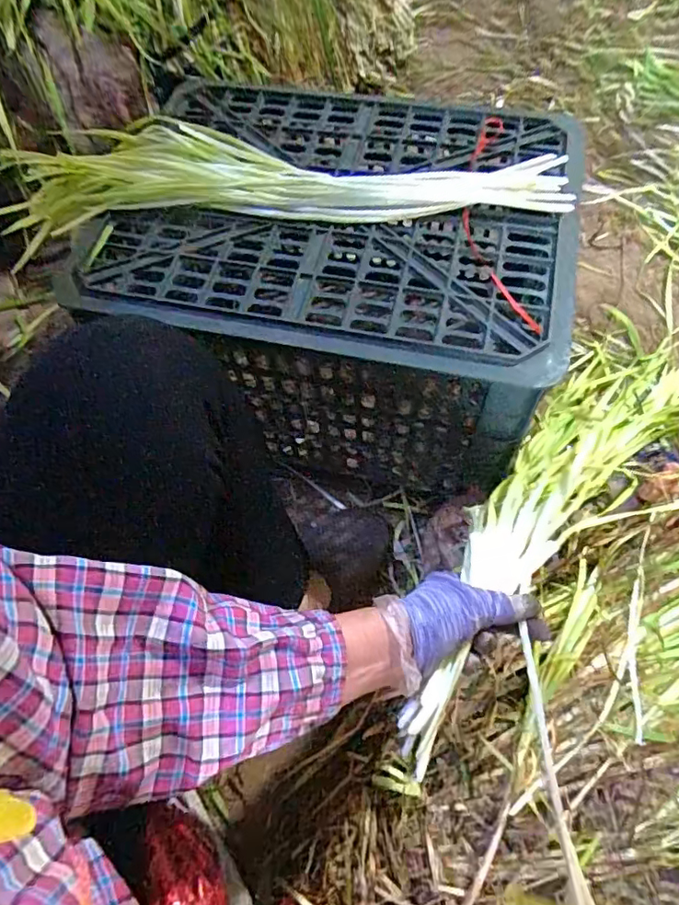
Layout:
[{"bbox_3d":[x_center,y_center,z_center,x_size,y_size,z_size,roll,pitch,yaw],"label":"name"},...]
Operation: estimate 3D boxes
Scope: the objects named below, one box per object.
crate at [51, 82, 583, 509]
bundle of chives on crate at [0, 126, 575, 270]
[{"bbox_3d":[0.002,-0.187,0.693,0.483,0.299,0.363,10,64,8],"label":"crate"},{"bbox_3d":[-0.085,-0.289,0.602,0.630,0.085,0.146,2,63,4],"label":"bundle of chives on crate"}]

